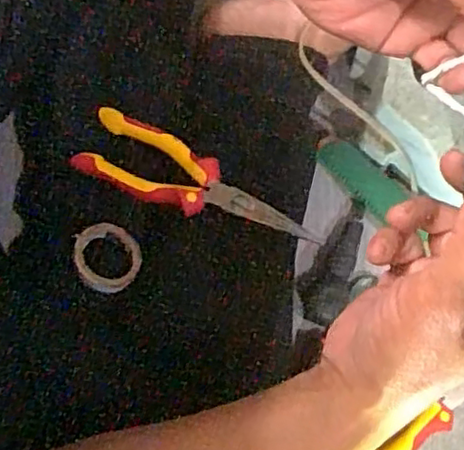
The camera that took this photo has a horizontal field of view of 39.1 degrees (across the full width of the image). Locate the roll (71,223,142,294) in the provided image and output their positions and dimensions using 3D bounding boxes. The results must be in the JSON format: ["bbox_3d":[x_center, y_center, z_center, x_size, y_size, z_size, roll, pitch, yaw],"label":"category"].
[{"bbox_3d":[-0.095,0.024,0.496,0.050,0.011,0.053,0,76,-1],"label":"roll"}]

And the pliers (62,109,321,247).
[{"bbox_3d":[-0.027,-0.029,0.496,0.192,0.019,0.053,27,78,6],"label":"pliers"}]

